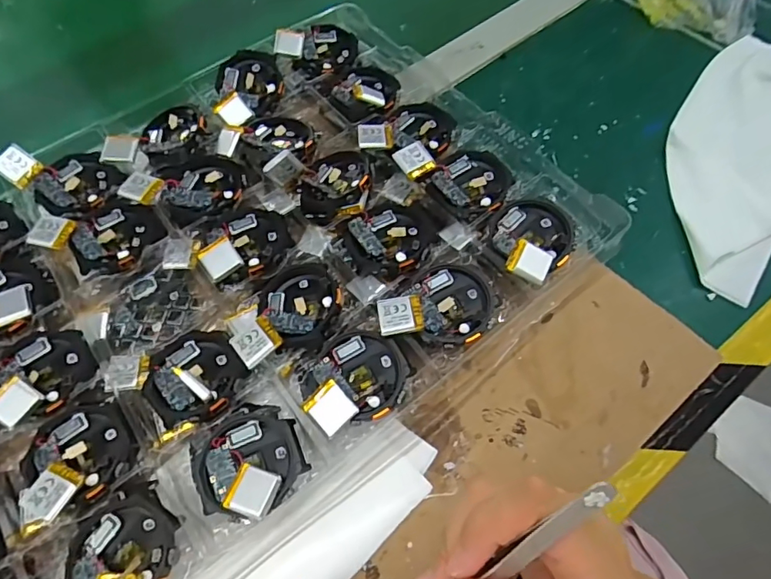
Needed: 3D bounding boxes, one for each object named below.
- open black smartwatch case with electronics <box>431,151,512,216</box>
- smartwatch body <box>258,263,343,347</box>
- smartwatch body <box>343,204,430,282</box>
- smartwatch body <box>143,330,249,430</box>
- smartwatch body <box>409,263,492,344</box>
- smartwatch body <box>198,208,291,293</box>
[{"bbox_3d":[0.058,-0.070,0.332,0.045,0.013,0.048,27,66,16],"label":"open black smartwatch case with electronics"},{"bbox_3d":[-0.047,0.007,0.295,0.042,0.013,0.053,-28,64,-12],"label":"smartwatch body"},{"bbox_3d":[0.003,-0.033,0.315,0.054,0.008,0.049,-33,65,-15],"label":"smartwatch body"},{"bbox_3d":[-0.106,0.046,0.281,0.051,0.018,0.053,-1,61,2],"label":"smartwatch body"},{"bbox_3d":[0.038,0.006,0.291,0.041,0.008,0.048,-16,62,-7],"label":"smartwatch body"},{"bbox_3d":[-0.089,-0.030,0.324,0.055,0.013,0.056,-1,61,2],"label":"smartwatch body"}]

